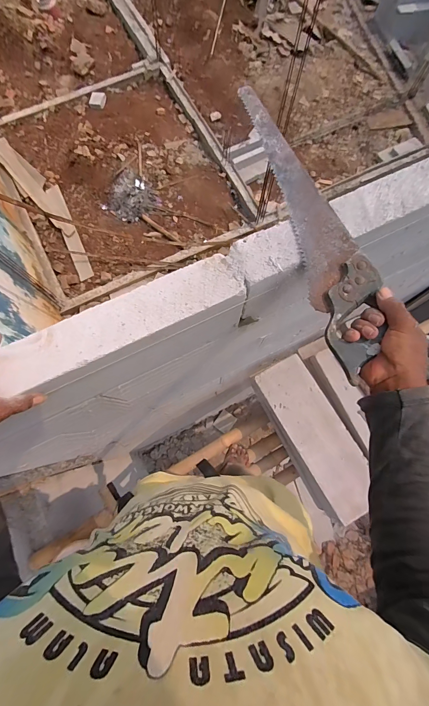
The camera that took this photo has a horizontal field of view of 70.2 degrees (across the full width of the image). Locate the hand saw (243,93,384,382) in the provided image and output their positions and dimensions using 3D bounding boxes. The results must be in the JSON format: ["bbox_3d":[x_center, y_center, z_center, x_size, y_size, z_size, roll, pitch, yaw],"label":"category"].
[{"bbox_3d":[0.145,-0.217,0.459,0.078,0.029,0.513,-12,71,-2],"label":"hand saw"}]

